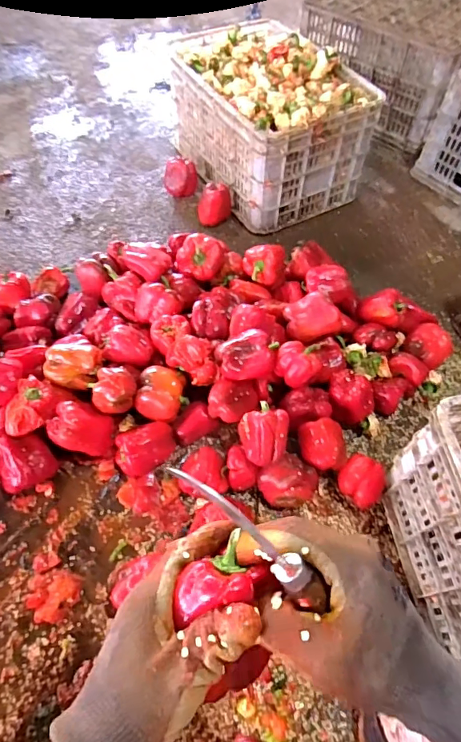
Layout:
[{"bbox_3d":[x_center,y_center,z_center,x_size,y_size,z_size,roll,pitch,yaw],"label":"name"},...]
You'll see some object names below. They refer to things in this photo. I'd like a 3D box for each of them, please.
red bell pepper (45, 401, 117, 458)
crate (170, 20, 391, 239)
[{"bbox_3d":[-0.257,0.102,0.779,0.089,0.082,0.083,0,58,0],"label":"red bell pepper"},{"bbox_3d":[0.090,-0.671,1.199,0.355,0.280,0.508,-29,63,-17],"label":"crate"}]

